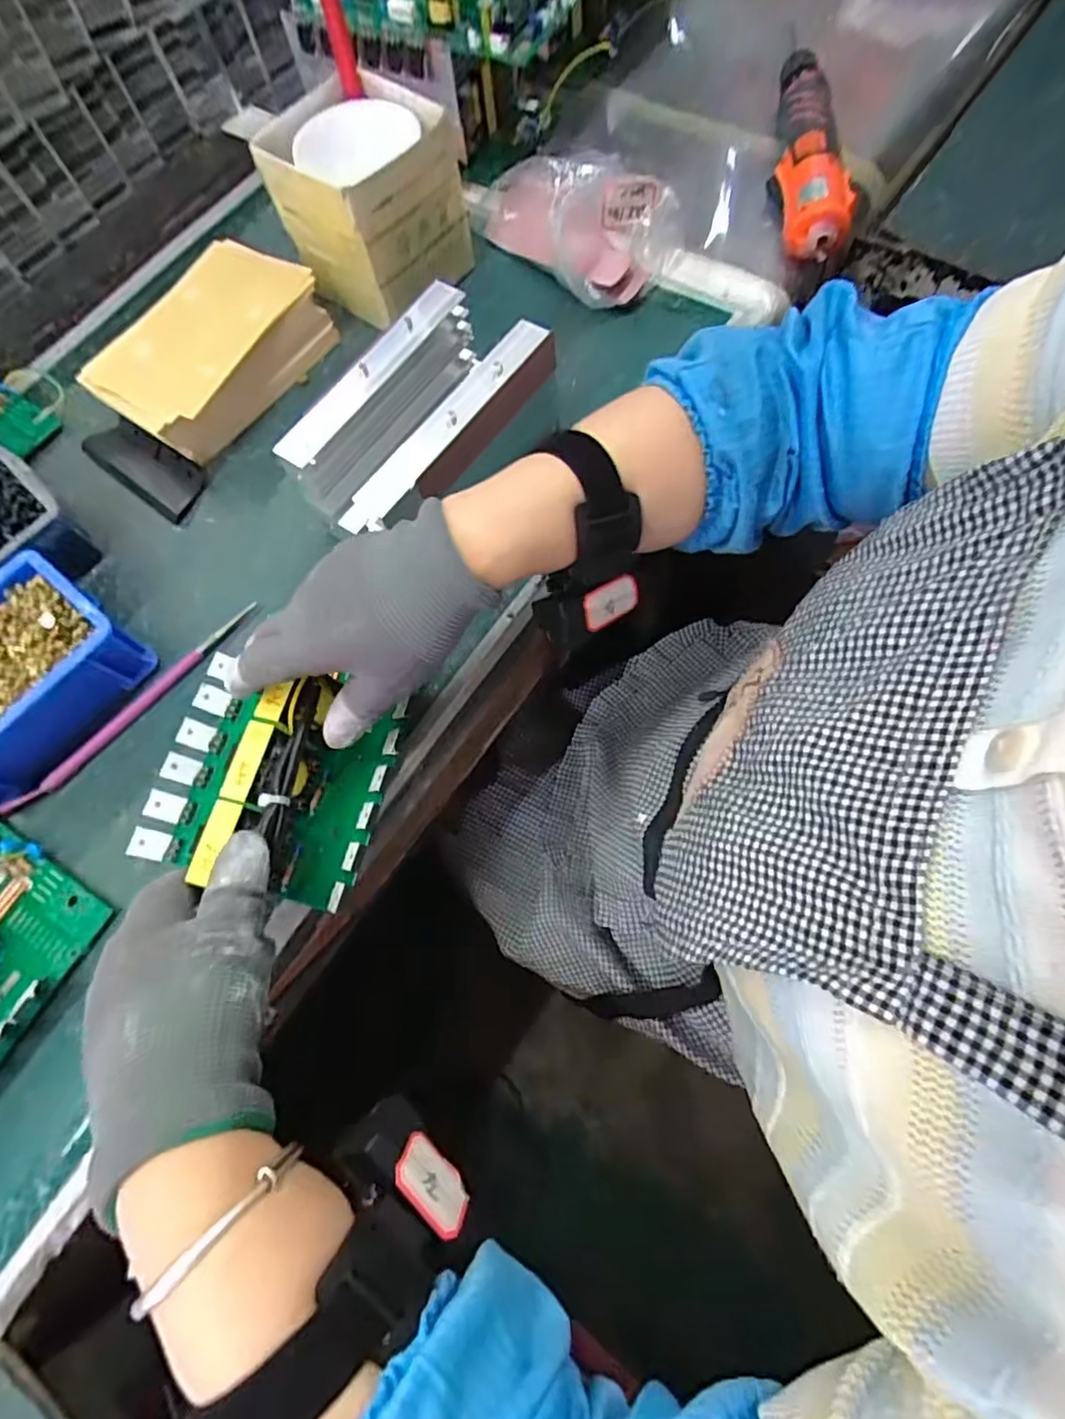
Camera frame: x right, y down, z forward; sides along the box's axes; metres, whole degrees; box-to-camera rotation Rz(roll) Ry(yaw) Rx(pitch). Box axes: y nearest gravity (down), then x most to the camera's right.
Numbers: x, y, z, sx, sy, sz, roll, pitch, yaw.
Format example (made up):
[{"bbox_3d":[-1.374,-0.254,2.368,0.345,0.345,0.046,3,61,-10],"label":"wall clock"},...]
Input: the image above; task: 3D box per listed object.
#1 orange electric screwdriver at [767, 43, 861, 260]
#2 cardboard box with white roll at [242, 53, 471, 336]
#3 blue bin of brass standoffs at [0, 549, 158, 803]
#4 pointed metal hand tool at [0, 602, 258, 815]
[{"bbox_3d":[0.229,-0.477,0.524,0.049,0.037,0.240,0,71,2],"label":"orange electric screwdriver"},{"bbox_3d":[-0.133,-0.402,0.488,0.119,0.099,0.110,35,76,13],"label":"cardboard box with white roll"},{"bbox_3d":[-0.339,-0.016,0.398,0.103,0.053,0.149,40,77,14],"label":"blue bin of brass standoffs"},{"bbox_3d":[-0.266,-0.002,0.415,0.011,0.014,0.200,43,78,15],"label":"pointed metal hand tool"}]

